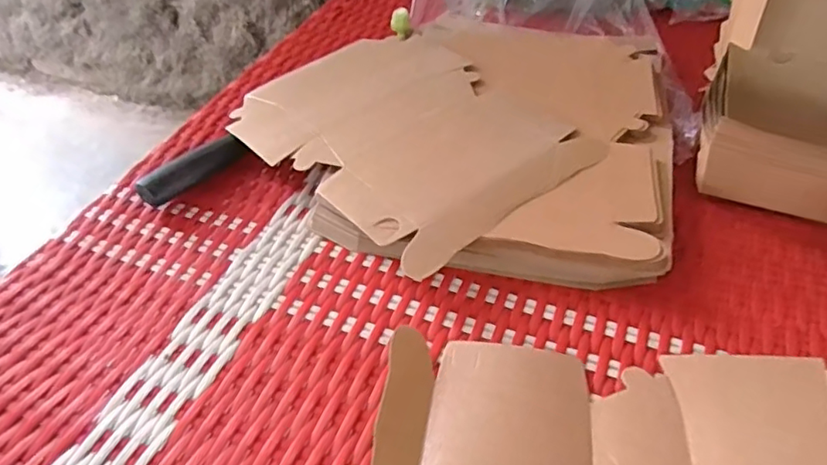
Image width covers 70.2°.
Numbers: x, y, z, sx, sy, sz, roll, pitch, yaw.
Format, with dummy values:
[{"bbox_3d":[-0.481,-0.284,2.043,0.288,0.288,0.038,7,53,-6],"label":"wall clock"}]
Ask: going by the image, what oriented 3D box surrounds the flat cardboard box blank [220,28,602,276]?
[{"bbox_3d":[-0.015,-0.092,0.499,0.205,0.010,0.289,-31,50,-25],"label":"flat cardboard box blank"}]

